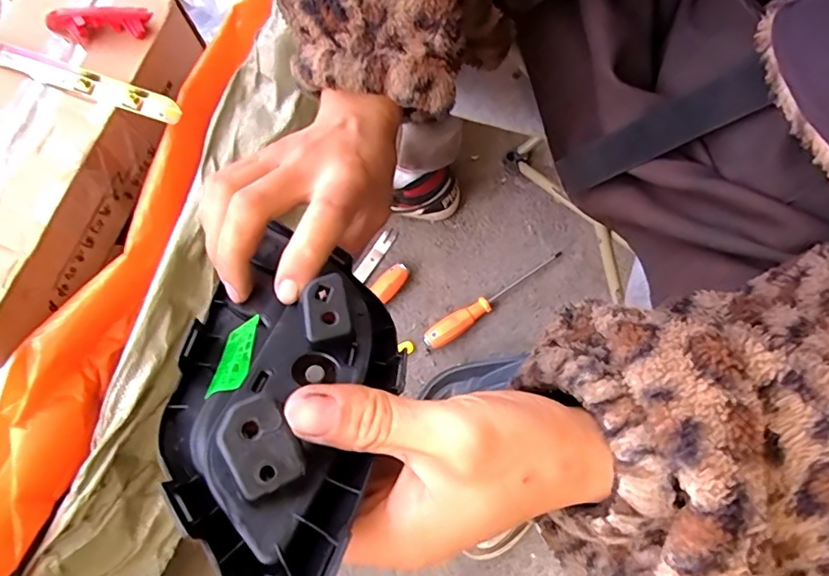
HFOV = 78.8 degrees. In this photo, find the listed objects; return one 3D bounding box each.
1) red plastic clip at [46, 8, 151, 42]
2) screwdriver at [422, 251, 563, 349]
[{"bbox_3d":[-0.393,-0.327,0.625,0.121,0.048,0.022,-11,74,6],"label":"red plastic clip"},{"bbox_3d":[0.125,0.016,0.778,0.253,0.033,0.035,-32,76,-7],"label":"screwdriver"}]

